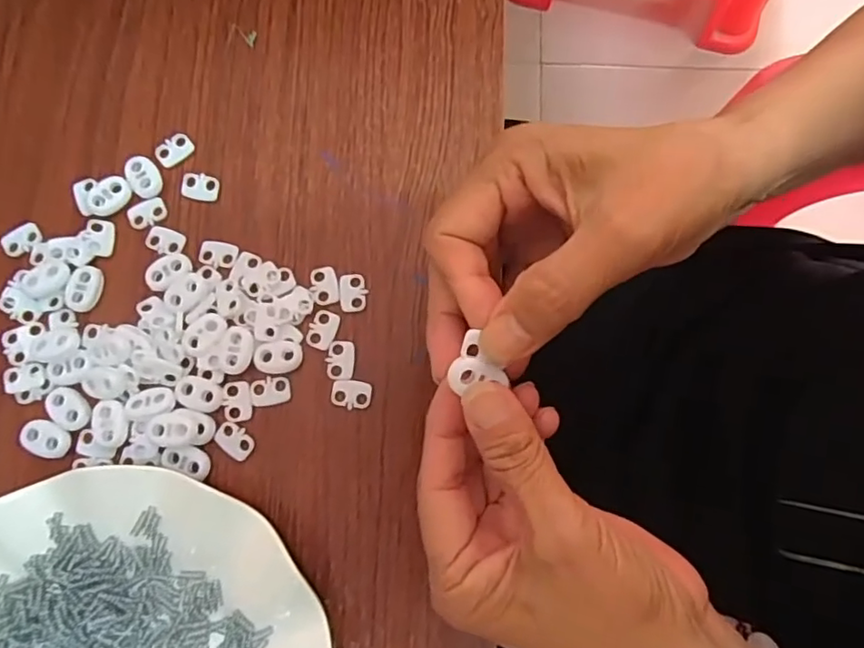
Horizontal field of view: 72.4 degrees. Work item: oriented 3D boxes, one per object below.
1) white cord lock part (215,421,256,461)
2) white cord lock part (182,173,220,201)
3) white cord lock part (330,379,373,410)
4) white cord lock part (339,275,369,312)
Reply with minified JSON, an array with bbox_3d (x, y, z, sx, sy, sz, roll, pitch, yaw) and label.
[{"bbox_3d":[-0.092,0.054,0.275,0.019,0.004,0.013,38,80,7],"label":"white cord lock part"},{"bbox_3d":[-0.118,-0.070,0.300,0.018,0.004,0.012,7,78,1],"label":"white cord lock part"},{"bbox_3d":[-0.038,0.033,0.278,0.019,0.004,0.013,10,78,1],"label":"white cord lock part"},{"bbox_3d":[-0.038,-0.016,0.288,0.014,0.004,0.019,-2,78,-1],"label":"white cord lock part"}]

